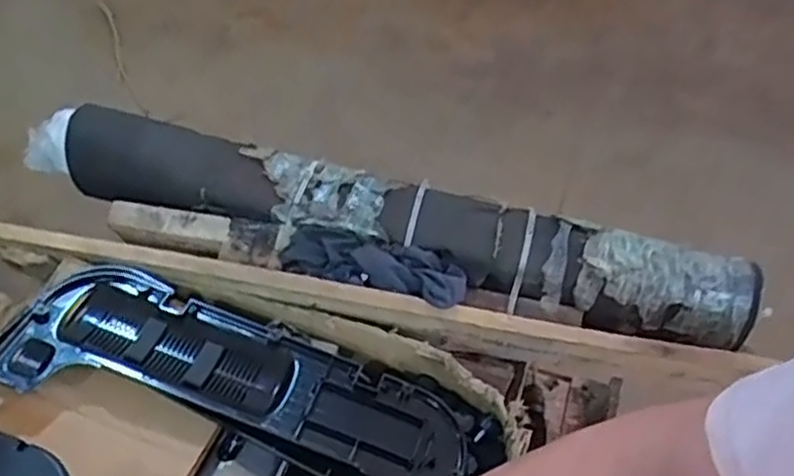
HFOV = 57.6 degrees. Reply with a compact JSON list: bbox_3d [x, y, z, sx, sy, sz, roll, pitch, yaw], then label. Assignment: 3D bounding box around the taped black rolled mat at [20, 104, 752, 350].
[{"bbox_3d":[-0.050,-0.024,0.943,0.973,0.109,0.105,16,48,10],"label":"taped black rolled mat"}]

